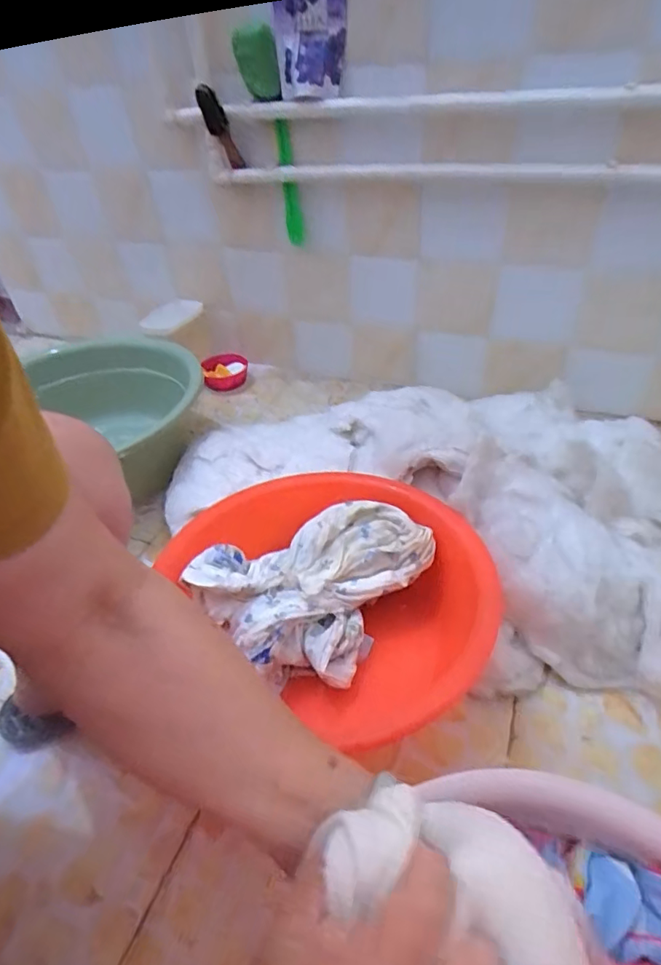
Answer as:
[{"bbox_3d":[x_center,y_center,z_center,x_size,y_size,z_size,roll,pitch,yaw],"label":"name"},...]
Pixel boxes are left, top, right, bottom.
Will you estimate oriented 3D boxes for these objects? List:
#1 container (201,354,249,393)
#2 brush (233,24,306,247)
[{"bbox_3d":[-0.240,-0.253,1.209,0.100,0.059,0.070,-11,41,-6],"label":"container"},{"bbox_3d":[-0.093,-0.582,0.922,0.066,0.327,0.045,12,49,25],"label":"brush"}]

